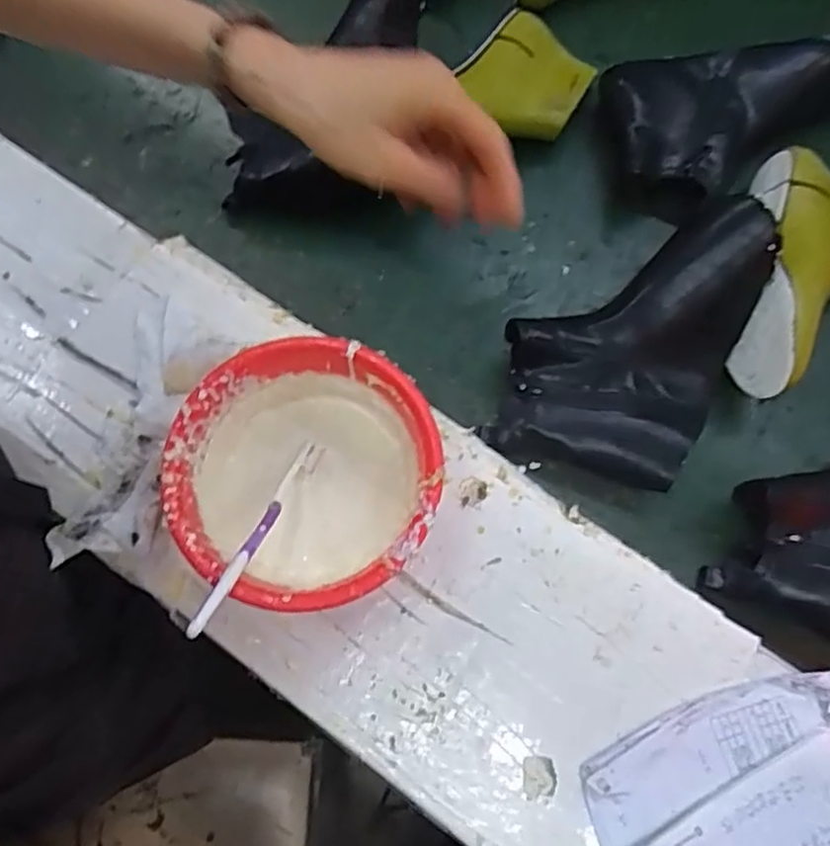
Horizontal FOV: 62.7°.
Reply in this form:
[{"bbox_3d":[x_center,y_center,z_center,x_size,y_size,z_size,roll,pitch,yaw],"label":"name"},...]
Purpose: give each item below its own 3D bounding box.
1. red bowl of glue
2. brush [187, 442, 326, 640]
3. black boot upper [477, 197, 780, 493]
[{"bbox_3d":[-0.079,0.044,0.516,0.187,0.089,0.186,0,72,0],"label":"red bowl of glue"},{"bbox_3d":[-0.109,0.077,0.478,0.016,0.017,0.170,21,46,7],"label":"brush"},{"bbox_3d":[0.181,-0.076,0.580,0.175,0.081,0.262,26,74,8],"label":"black boot upper"}]

